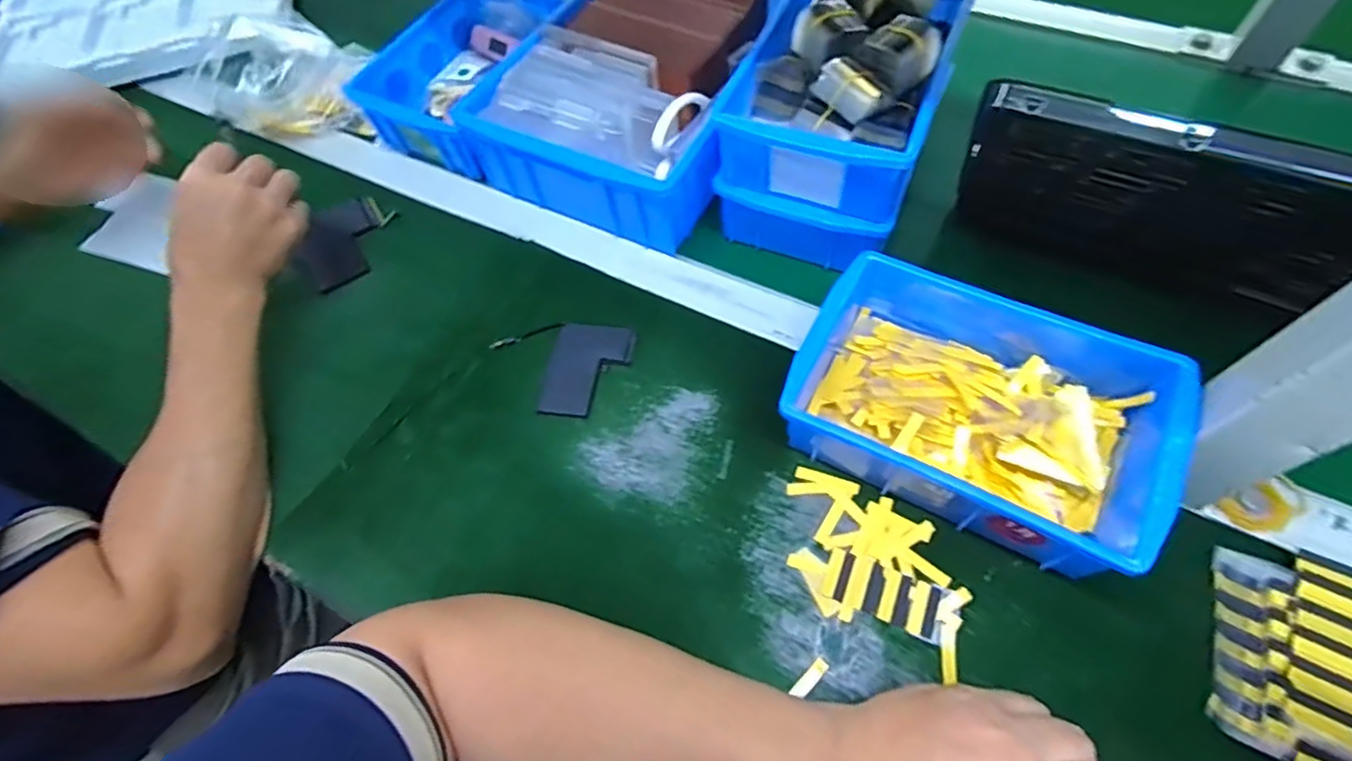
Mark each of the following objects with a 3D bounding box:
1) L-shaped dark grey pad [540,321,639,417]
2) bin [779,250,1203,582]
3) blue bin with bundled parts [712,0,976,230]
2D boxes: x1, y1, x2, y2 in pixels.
[{"bbox_3d":[-0.063,-0.008,0.443,0.057,0.005,0.076,5,61,8],"label":"L-shaped dark grey pad"},{"bbox_3d":[0.180,0.012,0.375,0.197,0.073,0.140,26,66,18],"label":"bin"},{"bbox_3d":[0.122,-0.213,0.438,0.135,0.080,0.187,19,64,15],"label":"blue bin with bundled parts"}]

